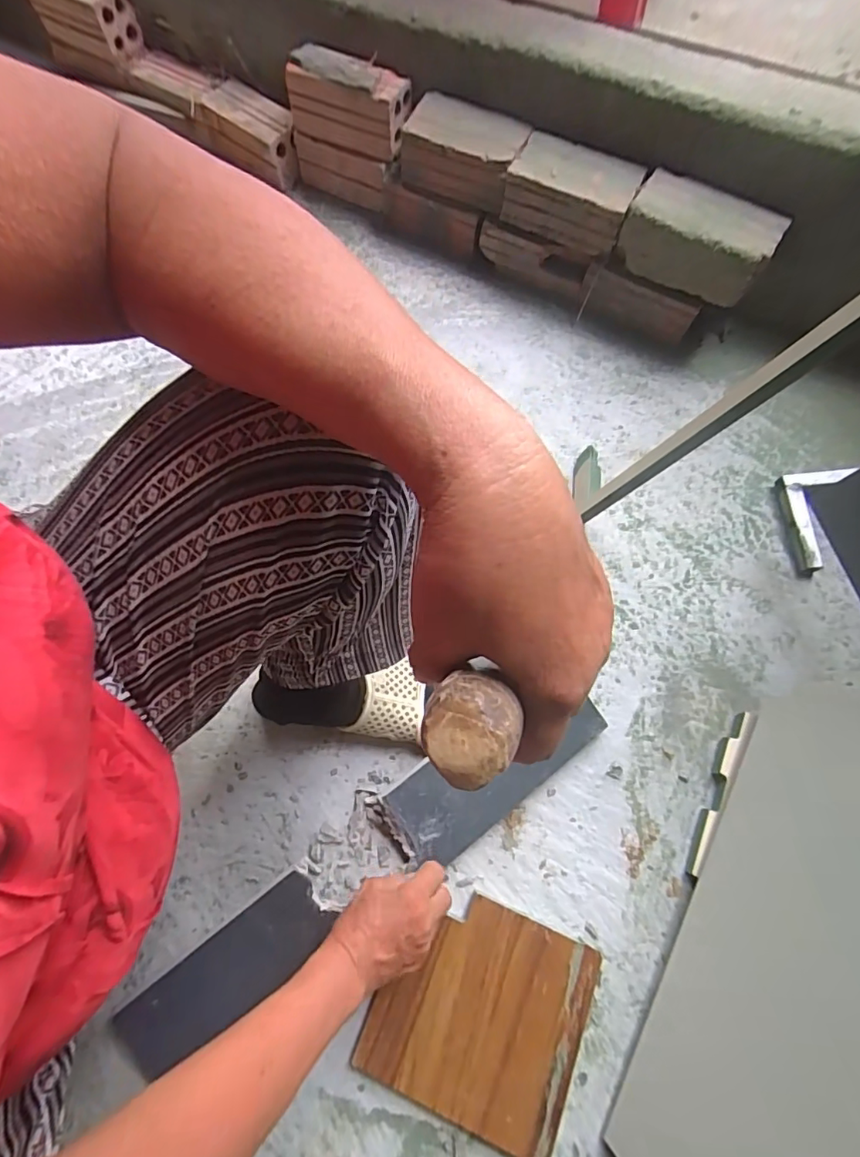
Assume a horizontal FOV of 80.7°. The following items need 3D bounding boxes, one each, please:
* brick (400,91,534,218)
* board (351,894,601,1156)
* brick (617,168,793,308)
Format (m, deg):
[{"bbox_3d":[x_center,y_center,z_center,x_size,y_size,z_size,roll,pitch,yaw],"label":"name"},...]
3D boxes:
[{"bbox_3d":[0.049,-0.622,0.743,0.177,0.088,0.095,30,72,10],"label":"brick"},{"bbox_3d":[0.050,0.401,0.473,0.180,0.024,0.167,24,71,8],"label":"board"},{"bbox_3d":[0.352,-0.447,0.672,0.186,0.082,0.078,26,71,9],"label":"brick"}]

